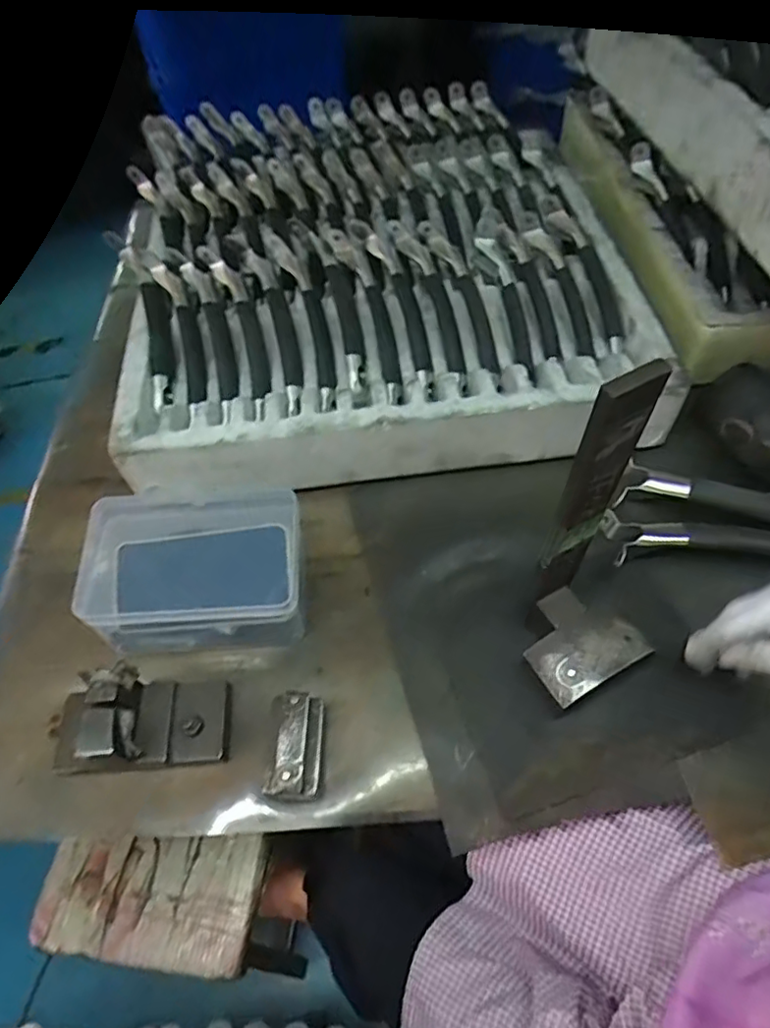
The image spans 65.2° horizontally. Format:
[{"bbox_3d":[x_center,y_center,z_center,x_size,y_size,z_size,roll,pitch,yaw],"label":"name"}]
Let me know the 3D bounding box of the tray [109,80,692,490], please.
[{"bbox_3d":[-0.019,-0.297,0.703,0.514,0.113,0.554,-9,56,-2],"label":"tray"}]

